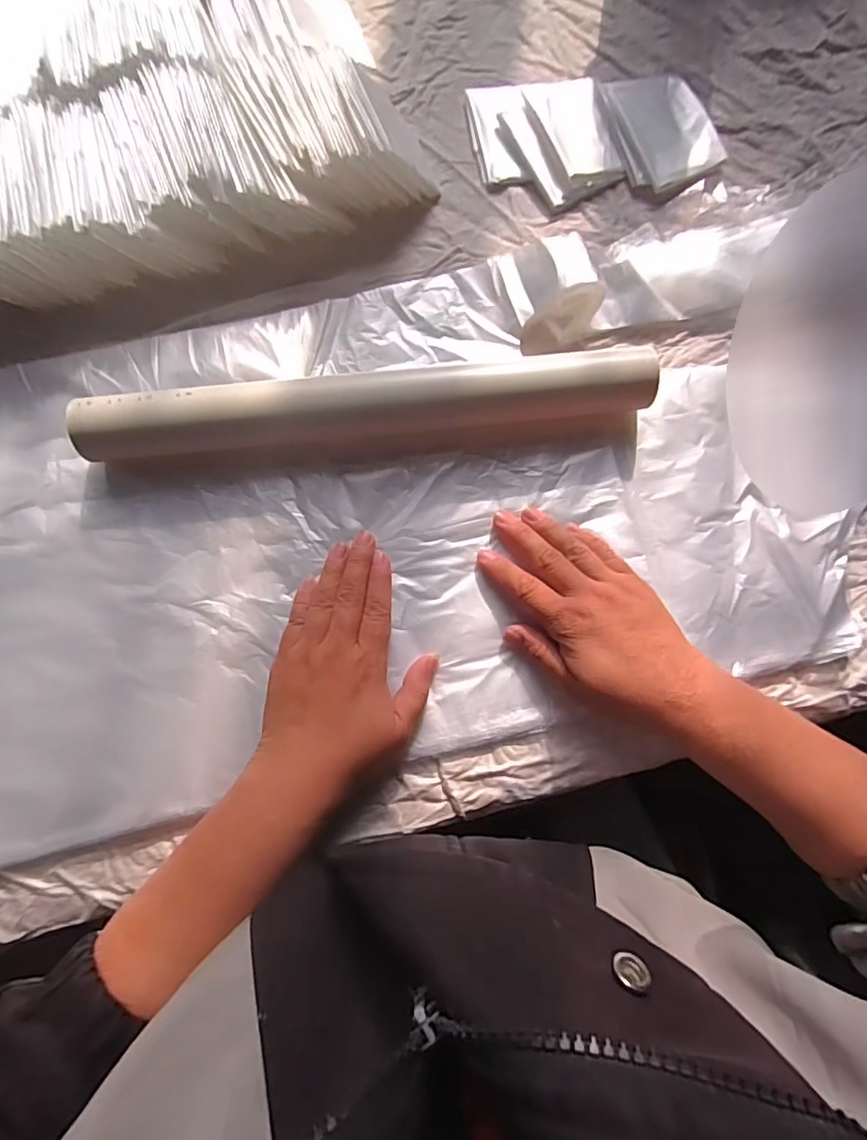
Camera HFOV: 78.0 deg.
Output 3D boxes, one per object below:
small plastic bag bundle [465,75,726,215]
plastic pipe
[{"bbox_3d":[0.118,-0.326,0.401,0.171,0.013,0.105,-9,81,-2],"label":"small plastic bag bundle"},{"bbox_3d":[-0.041,-0.104,0.344,0.352,0.037,0.033,-6,81,-2],"label":"plastic pipe"}]

